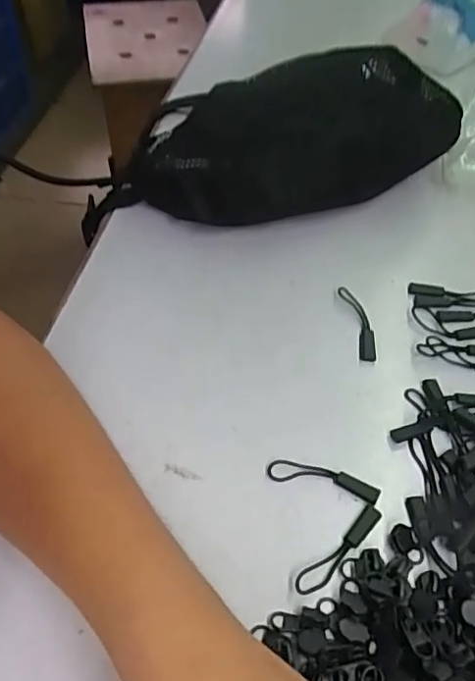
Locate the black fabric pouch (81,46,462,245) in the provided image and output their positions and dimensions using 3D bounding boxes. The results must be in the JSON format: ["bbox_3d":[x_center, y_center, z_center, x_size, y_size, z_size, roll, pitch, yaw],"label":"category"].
[{"bbox_3d":[0.032,-0.150,0.437,0.295,0.087,0.097,-14,53,-12],"label":"black fabric pouch"}]

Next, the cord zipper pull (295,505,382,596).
[{"bbox_3d":[0.052,0.104,0.288,0.060,0.006,0.011,-36,60,-26],"label":"cord zipper pull"}]

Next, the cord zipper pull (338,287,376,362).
[{"bbox_3d":[0.081,-0.012,0.382,0.014,0.008,0.058,-4,60,-11],"label":"cord zipper pull"}]

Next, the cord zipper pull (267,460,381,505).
[{"bbox_3d":[0.047,0.075,0.313,0.061,0.004,0.014,12,52,8],"label":"cord zipper pull"}]

